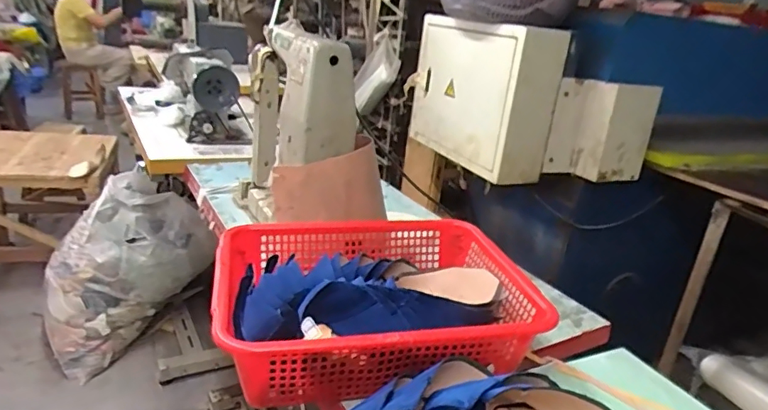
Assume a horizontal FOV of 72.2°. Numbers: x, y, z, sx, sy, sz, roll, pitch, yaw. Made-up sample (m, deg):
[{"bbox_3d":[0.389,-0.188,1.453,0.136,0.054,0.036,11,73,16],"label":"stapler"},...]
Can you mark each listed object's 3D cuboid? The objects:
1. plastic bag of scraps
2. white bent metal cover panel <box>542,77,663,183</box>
[{"bbox_3d":[-0.840,0.211,1.723,0.475,0.531,0.296,-9,26,-36],"label":"plastic bag of scraps"},{"bbox_3d":[0.553,-0.185,1.338,0.237,0.237,0.105,-4,23,-26],"label":"white bent metal cover panel"}]

